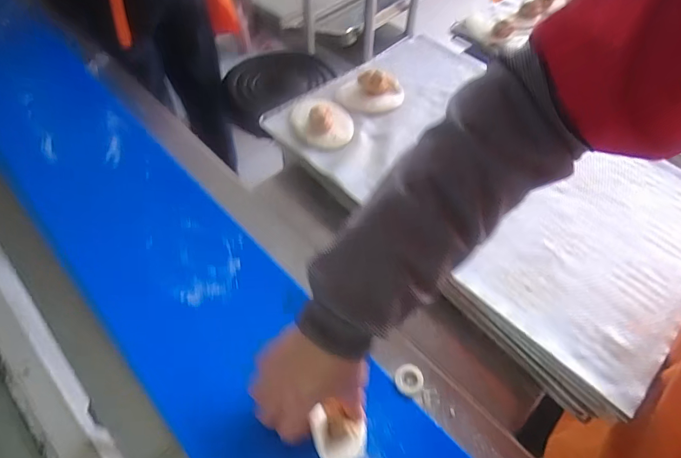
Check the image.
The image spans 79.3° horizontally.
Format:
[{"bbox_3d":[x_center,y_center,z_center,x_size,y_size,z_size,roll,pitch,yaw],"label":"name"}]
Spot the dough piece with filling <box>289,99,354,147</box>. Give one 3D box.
[{"bbox_3d":[-0.028,-0.176,0.637,0.096,0.029,0.111,0,54,-2],"label":"dough piece with filling"}]

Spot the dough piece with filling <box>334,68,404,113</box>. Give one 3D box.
[{"bbox_3d":[0.051,-0.232,0.678,0.105,0.027,0.087,8,54,4],"label":"dough piece with filling"}]

